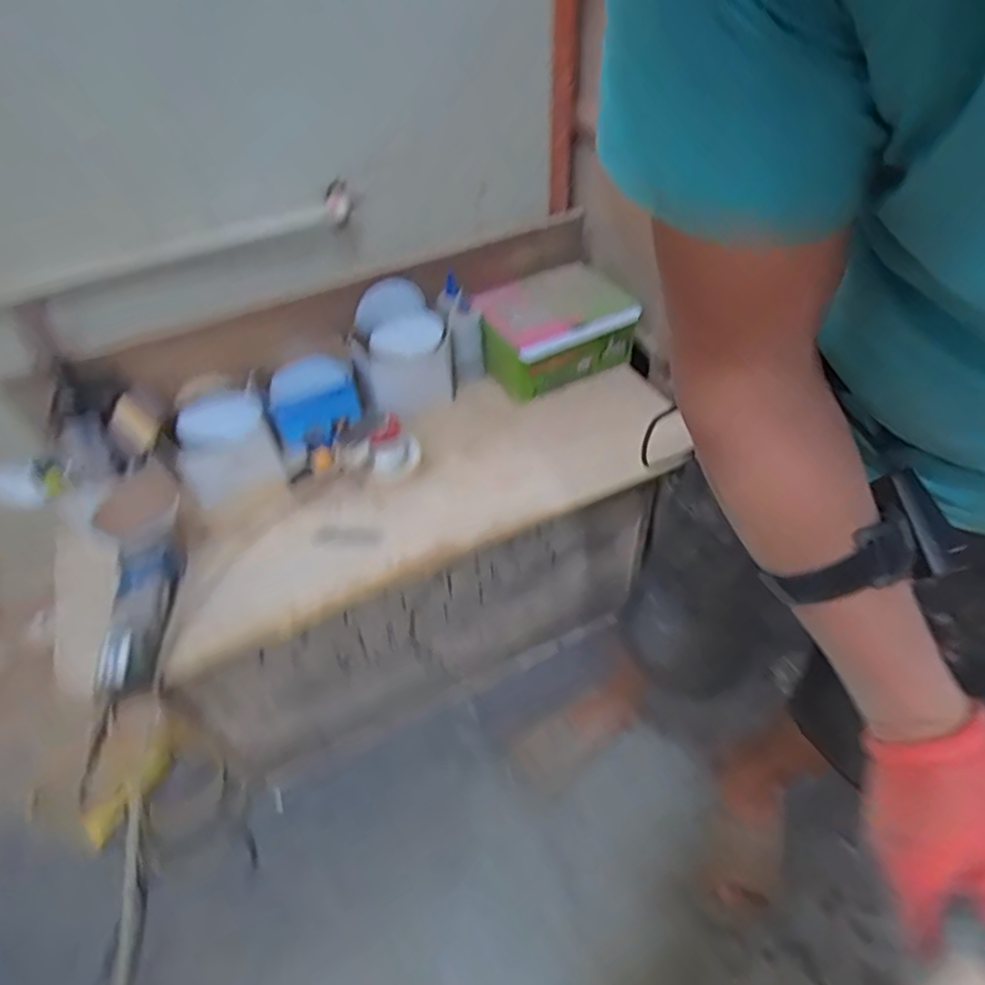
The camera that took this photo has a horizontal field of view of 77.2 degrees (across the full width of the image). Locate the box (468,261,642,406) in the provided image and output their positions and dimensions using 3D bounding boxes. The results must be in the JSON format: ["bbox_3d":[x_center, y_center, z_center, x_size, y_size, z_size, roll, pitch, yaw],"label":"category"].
[{"bbox_3d":[0.105,-0.284,1.093,0.246,0.133,0.185,-23,50,-18],"label":"box"}]

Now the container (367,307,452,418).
[{"bbox_3d":[-0.134,-0.205,1.039,0.125,0.153,0.118,-6,47,-2],"label":"container"}]

